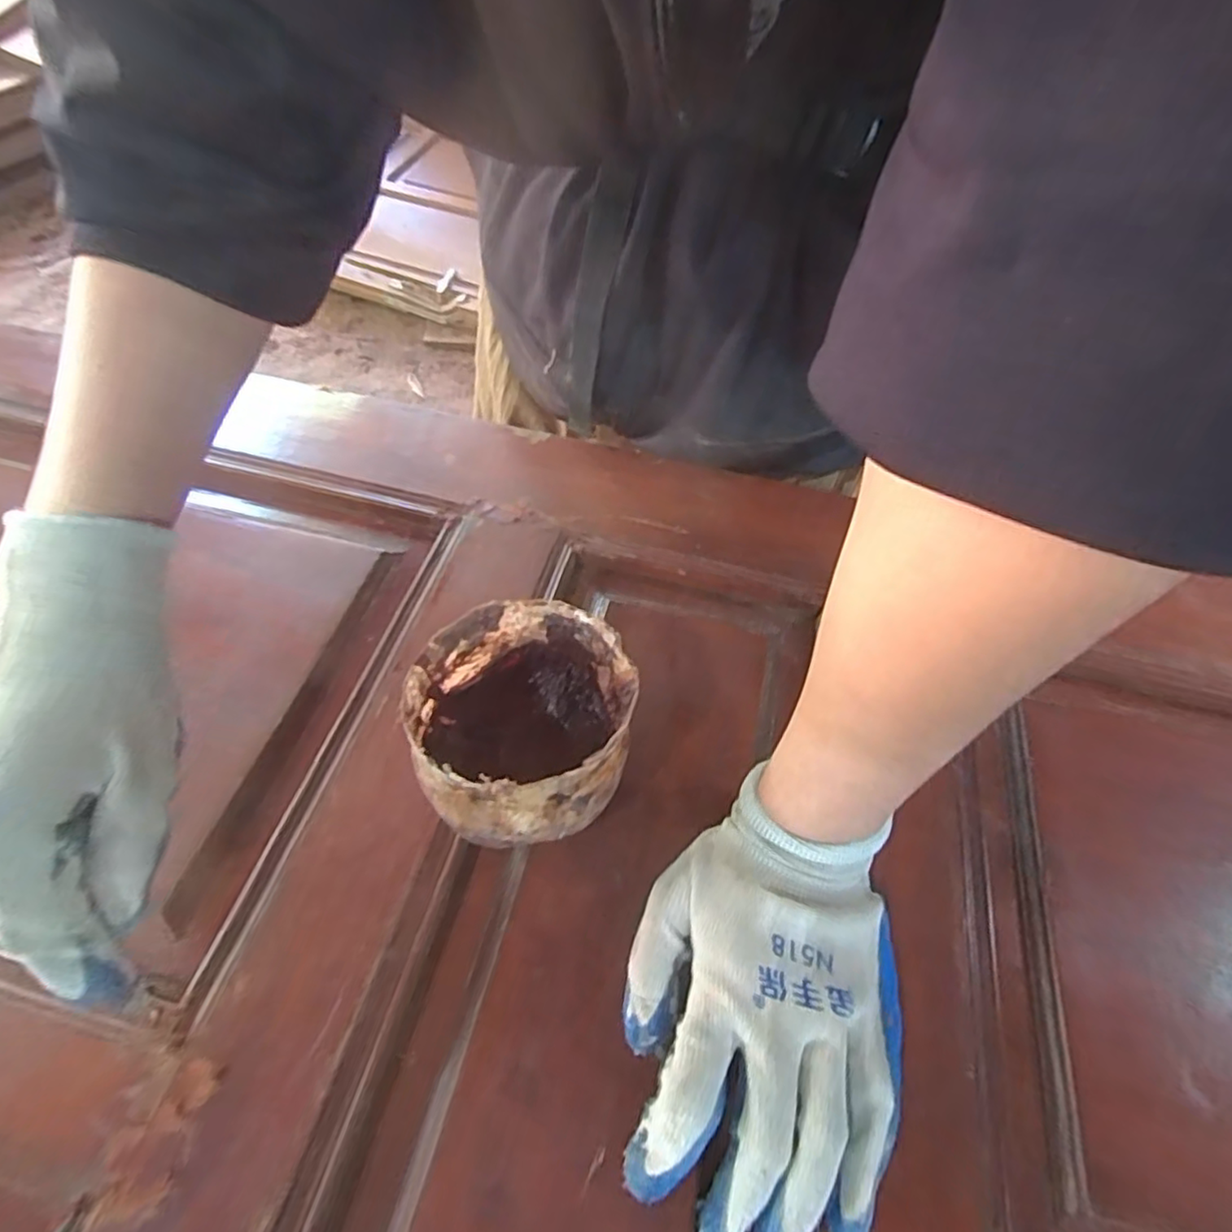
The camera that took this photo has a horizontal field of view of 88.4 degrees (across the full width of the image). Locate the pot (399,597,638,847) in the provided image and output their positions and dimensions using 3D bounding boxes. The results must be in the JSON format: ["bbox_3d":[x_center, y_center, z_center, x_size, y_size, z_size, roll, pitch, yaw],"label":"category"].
[{"bbox_3d":[-0.040,0.053,0.282,0.082,0.093,0.092,19,57,10],"label":"pot"}]

